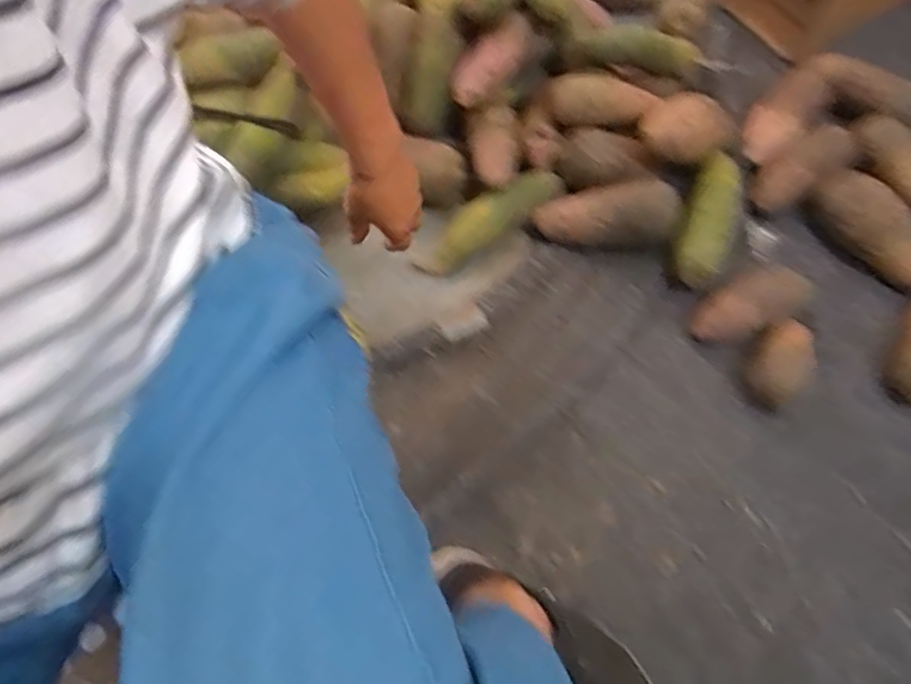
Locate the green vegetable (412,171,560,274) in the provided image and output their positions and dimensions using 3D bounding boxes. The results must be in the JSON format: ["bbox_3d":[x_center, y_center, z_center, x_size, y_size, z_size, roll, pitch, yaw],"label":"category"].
[{"bbox_3d":[0.043,-0.148,0.775,0.209,0.048,0.053,-36,72,-3],"label":"green vegetable"}]

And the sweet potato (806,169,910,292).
[{"bbox_3d":[0.505,-0.129,0.750,0.059,0.055,0.169,-34,69,-16],"label":"sweet potato"}]

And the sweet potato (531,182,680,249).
[{"bbox_3d":[0.181,-0.149,0.751,0.161,0.051,0.072,-5,65,-3],"label":"sweet potato"}]

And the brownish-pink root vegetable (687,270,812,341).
[{"bbox_3d":[0.340,-0.044,0.725,0.142,0.046,0.065,-25,67,-12],"label":"brownish-pink root vegetable"}]

